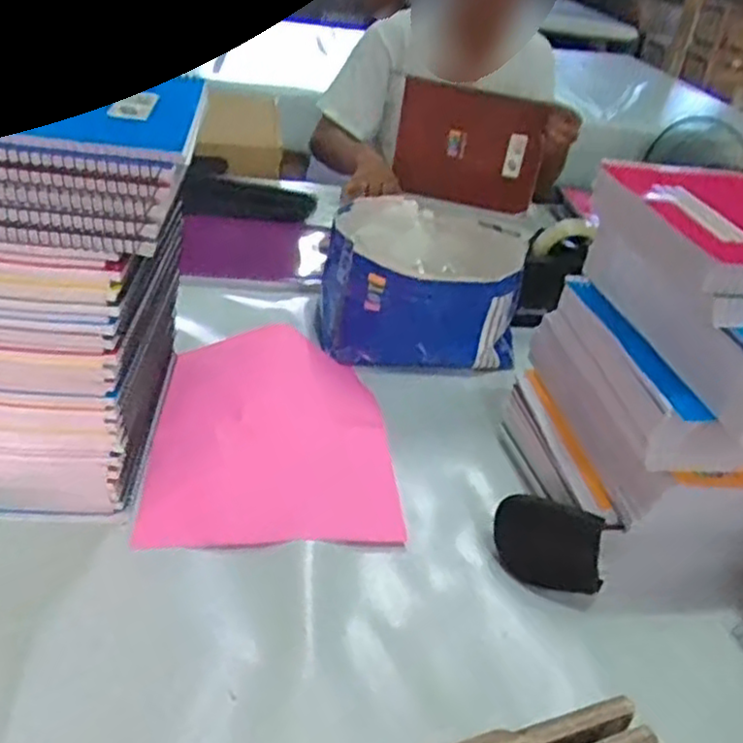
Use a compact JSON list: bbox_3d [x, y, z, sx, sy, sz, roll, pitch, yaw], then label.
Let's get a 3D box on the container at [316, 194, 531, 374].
[{"bbox_3d":[0.059,-0.107,0.822,0.201,0.116,0.223,7,35,1],"label":"container"}]

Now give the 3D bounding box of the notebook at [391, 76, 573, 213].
[{"bbox_3d":[0.157,-0.371,1.215,0.230,0.195,0.024,13,44,1],"label":"notebook"}]

